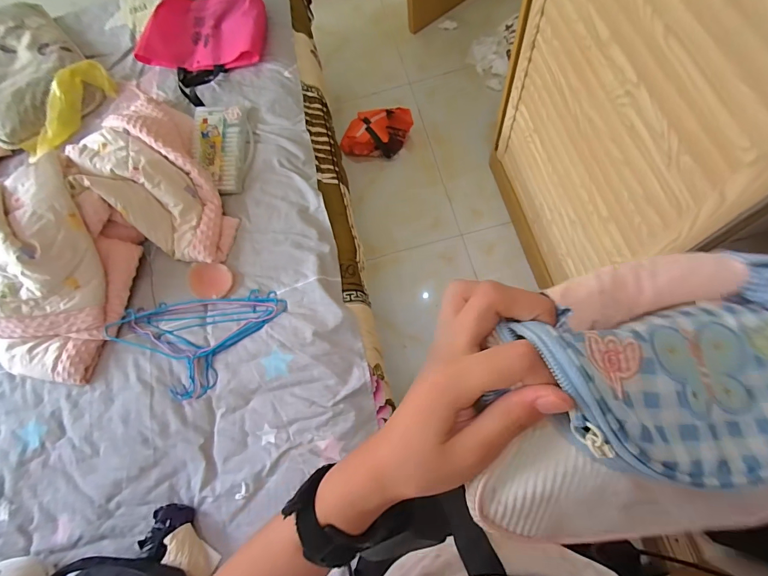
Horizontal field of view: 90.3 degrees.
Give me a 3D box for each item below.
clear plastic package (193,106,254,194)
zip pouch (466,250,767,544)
[{"bbox_3d":[-0.452,-0.394,1.071,0.159,0.028,0.277,-7,73,0],"label":"clear plastic package"},{"bbox_3d":[0.133,0.048,0.181,0.174,0.067,0.135,-5,73,0],"label":"zip pouch"}]

